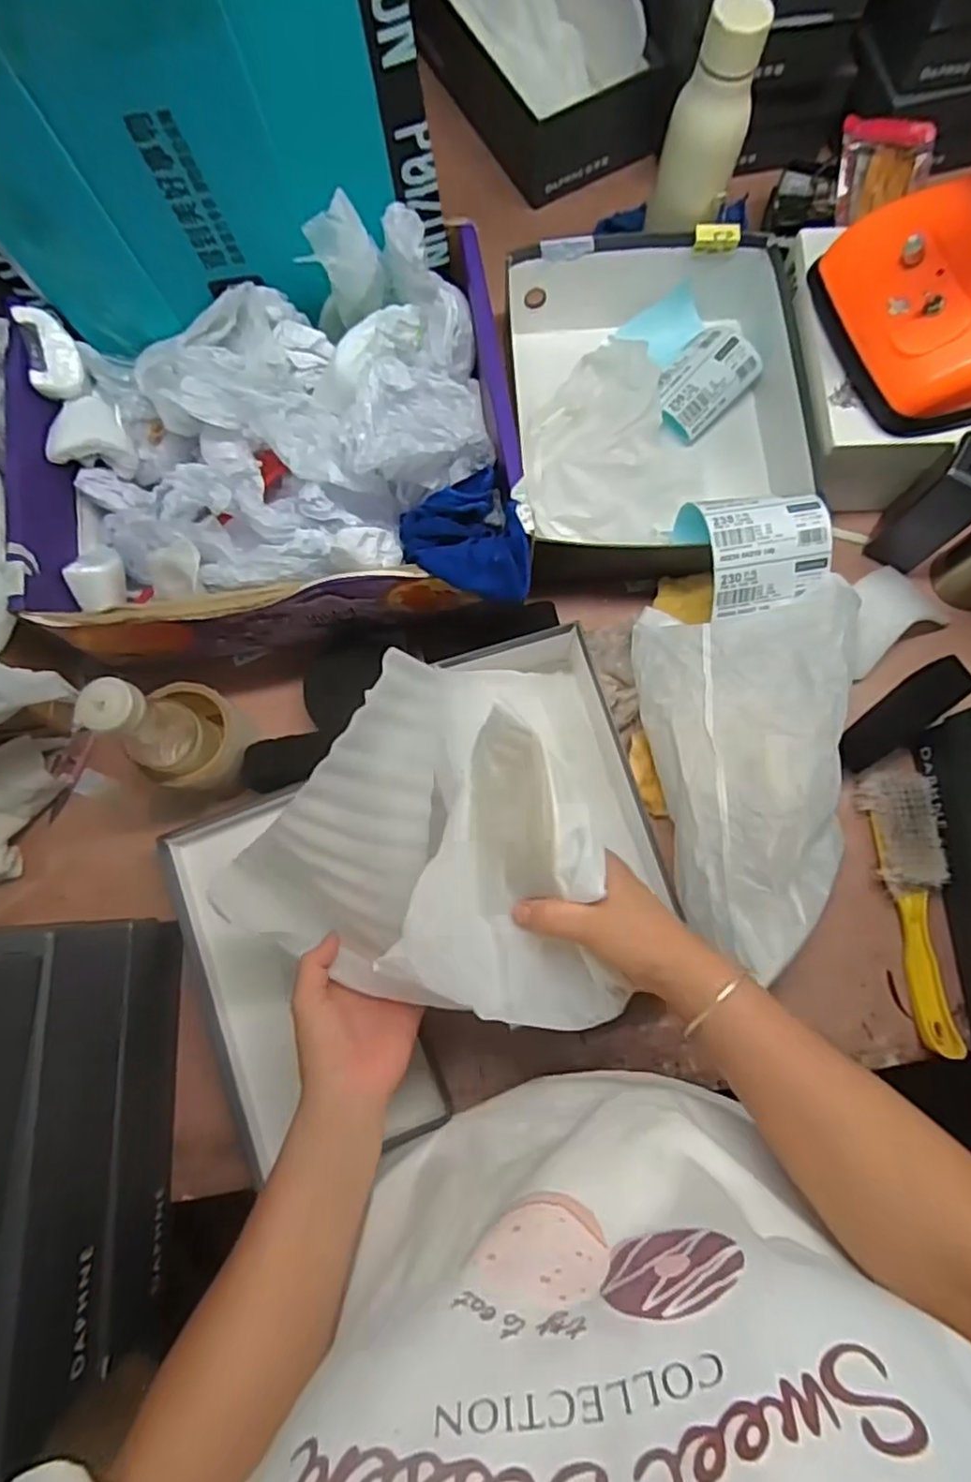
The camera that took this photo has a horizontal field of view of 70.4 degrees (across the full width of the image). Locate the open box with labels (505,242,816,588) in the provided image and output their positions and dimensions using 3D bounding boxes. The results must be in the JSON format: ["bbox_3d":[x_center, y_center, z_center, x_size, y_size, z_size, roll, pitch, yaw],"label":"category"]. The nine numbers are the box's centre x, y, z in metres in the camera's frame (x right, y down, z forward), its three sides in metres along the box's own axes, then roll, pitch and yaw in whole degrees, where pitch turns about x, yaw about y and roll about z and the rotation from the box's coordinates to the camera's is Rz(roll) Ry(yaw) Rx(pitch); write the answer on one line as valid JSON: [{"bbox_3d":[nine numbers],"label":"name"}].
[{"bbox_3d":[0.160,-0.327,0.669,0.271,0.097,0.352,-5,78,0],"label":"open box with labels"}]

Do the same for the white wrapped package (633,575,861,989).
[{"bbox_3d":[0.231,0.033,0.577,0.181,0.081,0.318,-3,78,1],"label":"white wrapped package"}]

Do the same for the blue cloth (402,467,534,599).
[{"bbox_3d":[-0.014,-0.150,0.536,0.087,0.037,0.098,-23,79,-4],"label":"blue cloth"}]

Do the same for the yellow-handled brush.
[{"bbox_3d":[0.370,0.140,0.584,0.051,0.031,0.231,-6,78,0],"label":"yellow-handled brush"}]

